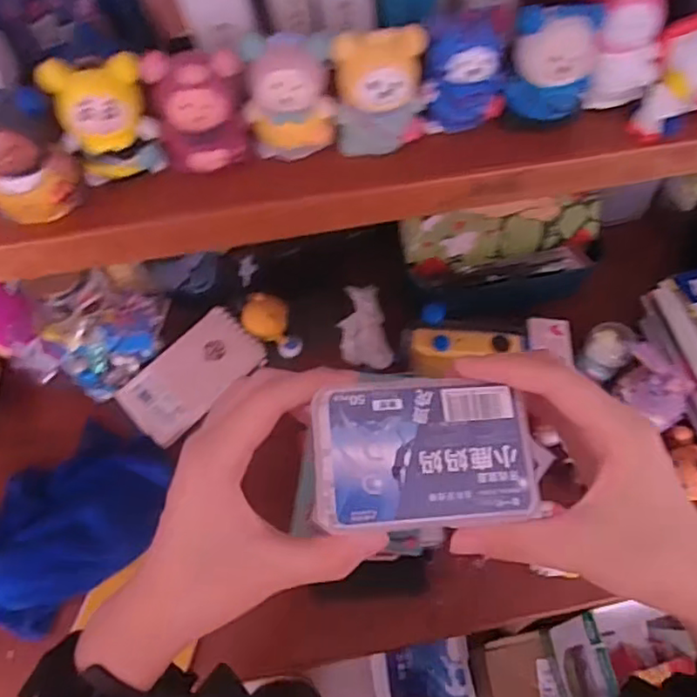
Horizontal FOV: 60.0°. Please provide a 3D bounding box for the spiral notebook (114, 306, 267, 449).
[{"bbox_3d":[-0.152,0.027,0.590,0.074,0.019,0.134,40,73,19],"label":"spiral notebook"}]

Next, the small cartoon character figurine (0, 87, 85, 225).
[{"bbox_3d":[-0.135,-0.078,0.248,0.038,0.048,0.024,-17,64,-9],"label":"small cartoon character figurine"}]

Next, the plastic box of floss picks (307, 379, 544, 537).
[{"bbox_3d":[0.031,0.041,0.247,0.088,0.017,0.060,-6,65,0],"label":"plastic box of floss picks"}]

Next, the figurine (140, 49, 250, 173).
[{"bbox_3d":[-0.063,-0.100,0.256,0.038,0.041,0.025,-6,63,-3],"label":"figurine"}]

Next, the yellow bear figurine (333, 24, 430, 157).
[{"bbox_3d":[0.014,-0.112,0.266,0.038,0.047,0.025,2,62,1],"label":"yellow bear figurine"}]

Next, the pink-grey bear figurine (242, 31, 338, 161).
[{"bbox_3d":[-0.025,-0.109,0.265,0.037,0.049,0.024,2,62,1],"label":"pink-grey bear figurine"}]

